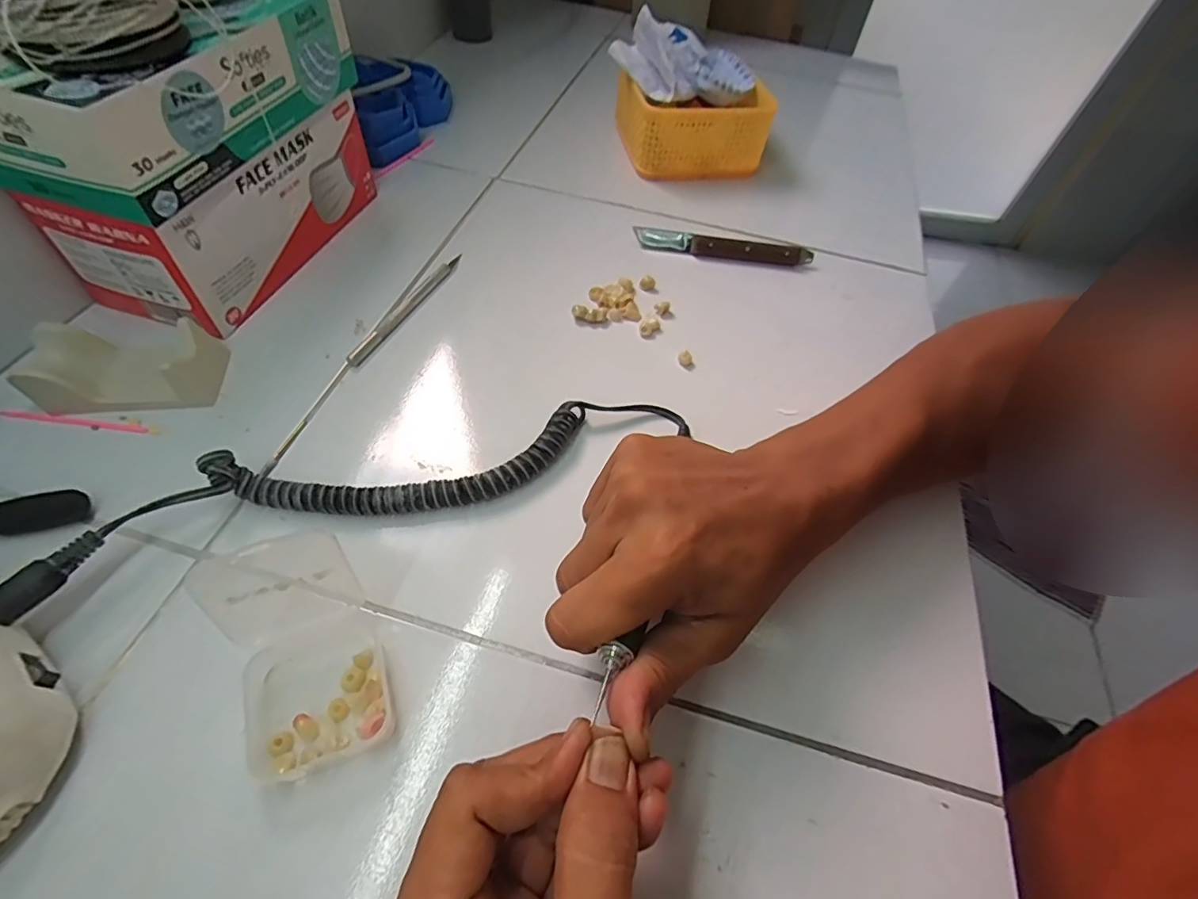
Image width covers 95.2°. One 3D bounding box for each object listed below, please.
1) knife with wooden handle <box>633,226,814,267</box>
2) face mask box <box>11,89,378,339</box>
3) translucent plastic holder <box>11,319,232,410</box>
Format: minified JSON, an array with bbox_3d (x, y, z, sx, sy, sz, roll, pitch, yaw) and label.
[{"bbox_3d":[0.107,-0.174,0.475,0.150,0.016,0.019,7,54,0],"label":"knife with wooden handle"},{"bbox_3d":[-0.260,-0.181,0.388,0.095,0.080,0.194,15,55,6],"label":"face mask box"},{"bbox_3d":[-0.284,-0.050,0.332,0.092,0.032,0.052,-5,55,-9],"label":"translucent plastic holder"}]

